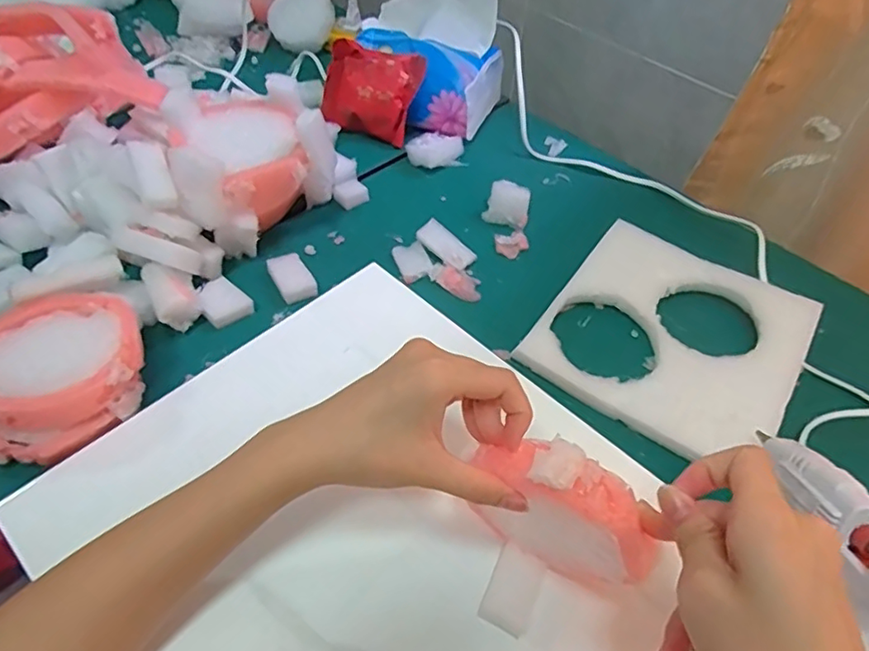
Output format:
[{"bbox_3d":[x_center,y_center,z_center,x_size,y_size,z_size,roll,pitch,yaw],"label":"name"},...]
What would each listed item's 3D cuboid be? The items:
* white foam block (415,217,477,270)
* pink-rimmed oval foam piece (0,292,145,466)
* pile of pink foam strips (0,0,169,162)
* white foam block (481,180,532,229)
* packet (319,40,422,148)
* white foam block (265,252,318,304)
[{"bbox_3d":[0.010,-0.068,0.501,0.052,0.011,0.024,40,58,12],"label":"white foam block"},{"bbox_3d":[-0.240,0.029,0.377,0.107,0.056,0.094,-22,55,-22],"label":"pink-rimmed oval foam piece"},{"bbox_3d":[-0.374,-0.193,0.507,0.247,0.098,0.114,-27,57,-25],"label":"pile of pink foam strips"},{"bbox_3d":[0.067,-0.110,0.539,0.041,0.039,0.015,20,11,16],"label":"white foam block"},{"bbox_3d":[-0.066,-0.233,0.587,0.091,0.082,0.025,21,16,8],"label":"packet"},{"bbox_3d":[-0.114,-0.039,0.471,0.028,0.012,0.047,-25,56,-24],"label":"white foam block"}]

